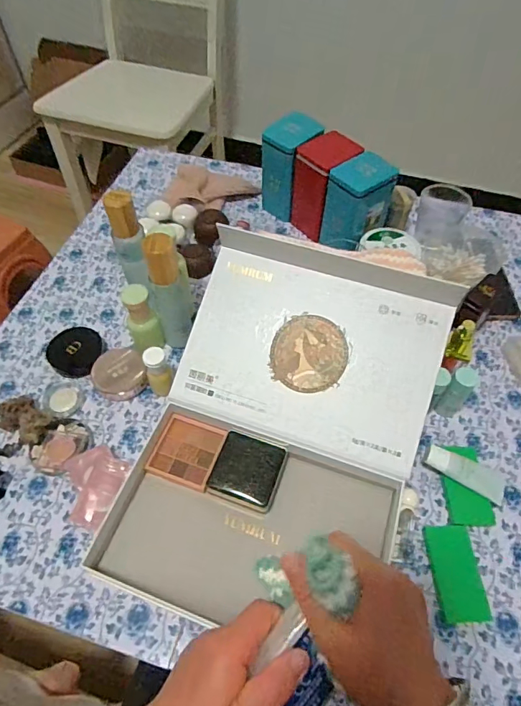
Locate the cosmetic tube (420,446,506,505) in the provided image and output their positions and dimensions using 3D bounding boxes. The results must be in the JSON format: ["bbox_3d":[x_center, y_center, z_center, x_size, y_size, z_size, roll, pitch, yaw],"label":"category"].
[{"bbox_3d":[0.233,0.135,0.503,0.097,0.016,0.029,27,58,-1],"label":"cosmetic tube"}]

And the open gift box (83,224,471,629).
[{"bbox_3d":[0.028,0.068,0.488,0.286,0.145,0.396,16,57,9],"label":"open gift box"}]

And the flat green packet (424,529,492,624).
[{"bbox_3d":[0.203,0.227,0.462,0.048,0.004,0.089,0,56,-1],"label":"flat green packet"}]

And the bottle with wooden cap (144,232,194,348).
[{"bbox_3d":[-0.113,-0.068,0.553,0.048,0.169,0.044,-18,58,-13],"label":"bottle with wooden cap"}]

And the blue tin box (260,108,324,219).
[{"bbox_3d":[0.049,-0.306,0.738,0.075,0.145,0.080,28,60,17],"label":"blue tin box"}]

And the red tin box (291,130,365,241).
[{"bbox_3d":[0.102,-0.264,0.709,0.080,0.139,0.073,-35,63,-22],"label":"red tin box"}]

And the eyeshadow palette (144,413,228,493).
[{"bbox_3d":[-0.084,0.114,0.517,0.074,0.017,0.073,16,57,10],"label":"eyeshadow palette"}]

